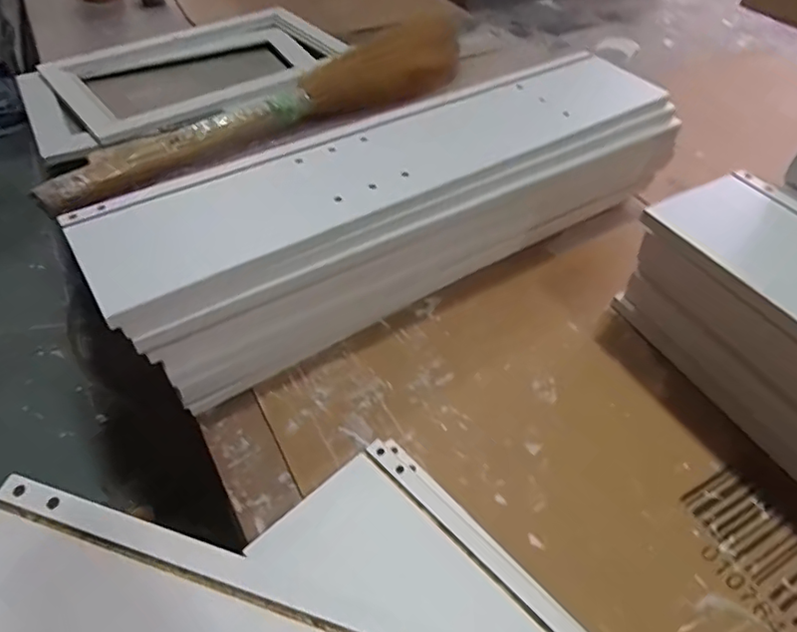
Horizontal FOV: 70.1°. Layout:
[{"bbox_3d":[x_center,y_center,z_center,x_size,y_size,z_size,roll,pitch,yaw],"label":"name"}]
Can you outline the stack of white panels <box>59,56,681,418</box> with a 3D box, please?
[{"bbox_3d":[0.023,-0.104,0.536,0.549,0.147,0.125,-25,54,-23],"label":"stack of white panels"}]

